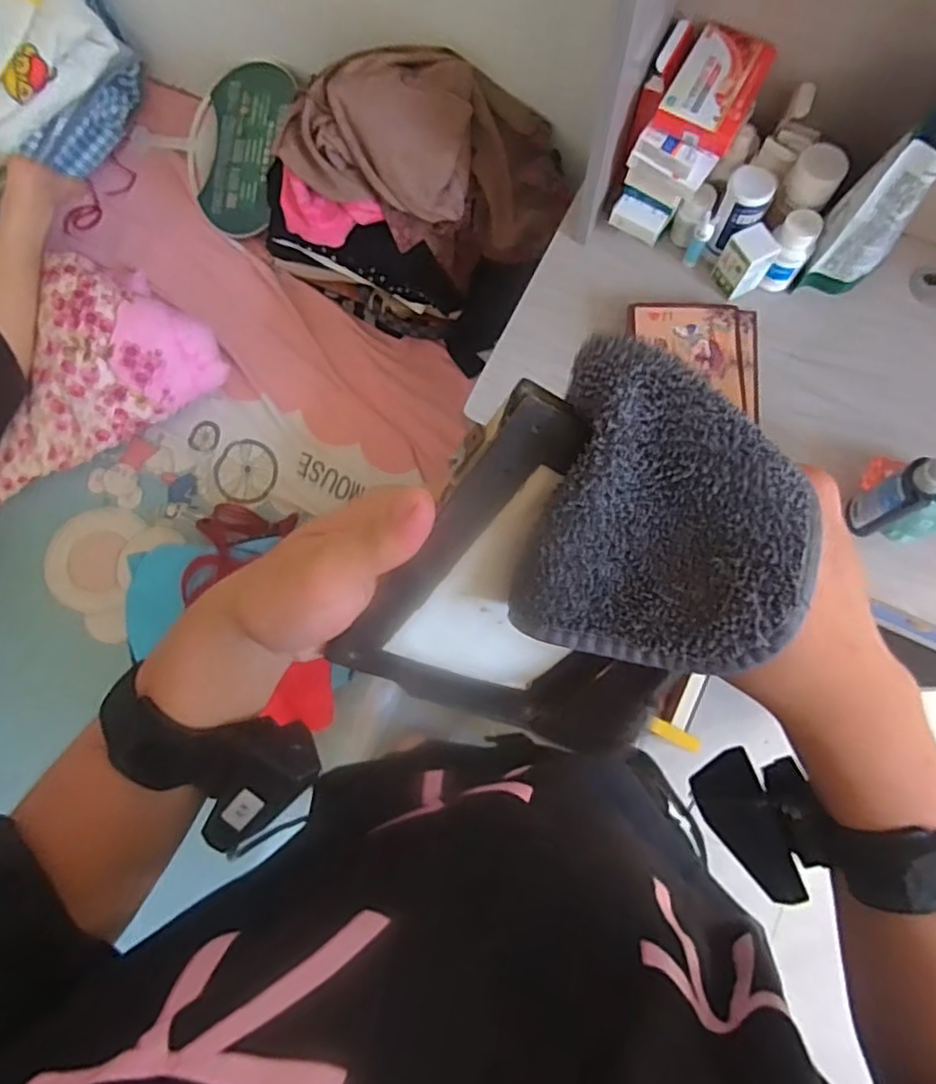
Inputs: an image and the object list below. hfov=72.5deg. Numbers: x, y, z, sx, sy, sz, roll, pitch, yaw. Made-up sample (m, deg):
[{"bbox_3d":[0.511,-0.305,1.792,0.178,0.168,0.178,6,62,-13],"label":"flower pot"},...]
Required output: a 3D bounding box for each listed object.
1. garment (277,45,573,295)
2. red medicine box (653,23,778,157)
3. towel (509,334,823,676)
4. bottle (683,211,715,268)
[{"bbox_3d":[-0.052,-0.516,0.870,0.361,0.188,0.211,13,76,4],"label":"garment"},{"bbox_3d":[0.252,-0.461,0.648,0.079,0.022,0.122,28,78,8],"label":"red medicine box"},{"bbox_3d":[0.069,-0.003,0.222,0.090,0.021,0.110,19,117,15],"label":"towel"},{"bbox_3d":[0.264,-0.345,0.732,0.017,0.061,0.023,4,76,2],"label":"bottle"}]

